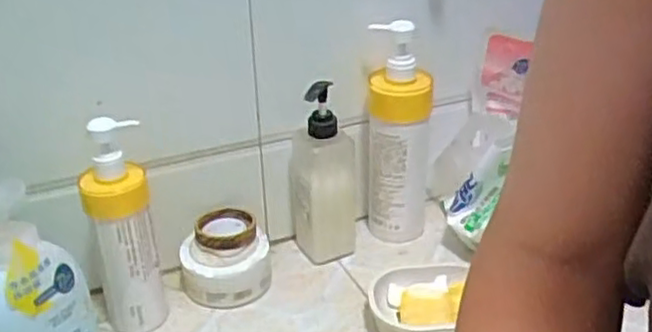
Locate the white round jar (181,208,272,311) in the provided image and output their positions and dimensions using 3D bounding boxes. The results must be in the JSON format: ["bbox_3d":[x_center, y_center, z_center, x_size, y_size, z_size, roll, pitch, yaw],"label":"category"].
[{"bbox_3d":[-0.119,0.109,0.827,0.100,0.075,0.099,-2,28,1],"label":"white round jar"}]

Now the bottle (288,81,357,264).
[{"bbox_3d":[-0.004,0.008,0.855,0.081,0.228,0.062,-2,28,0],"label":"bottle"}]

